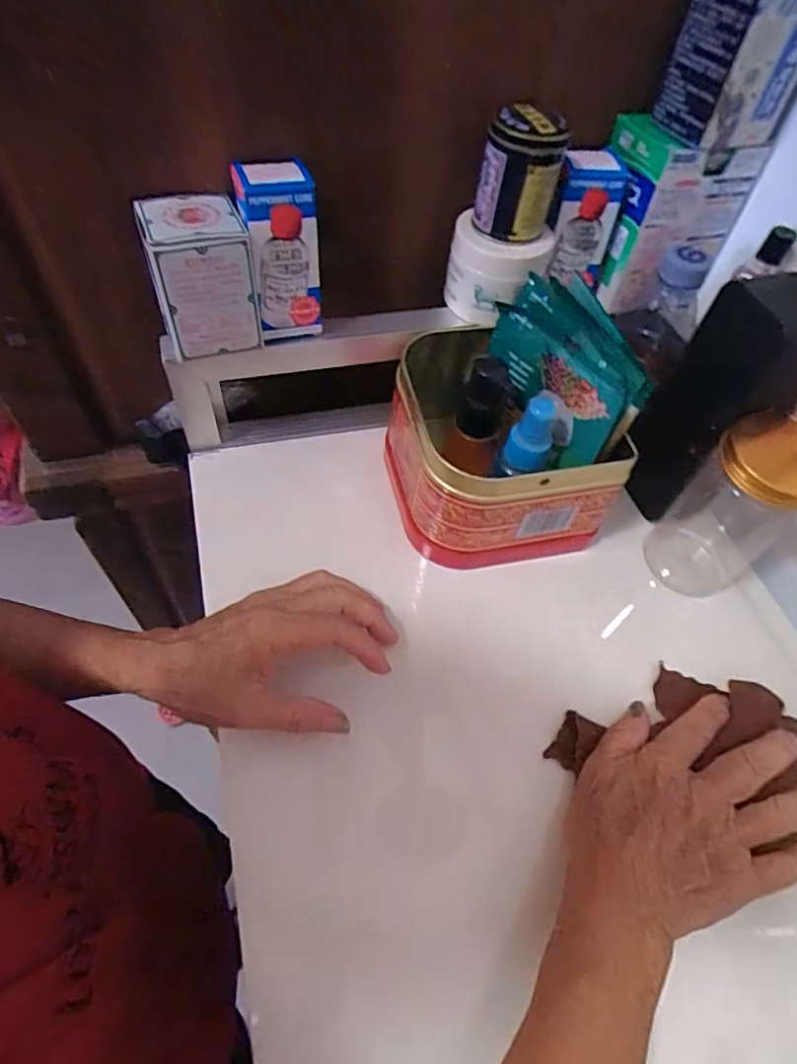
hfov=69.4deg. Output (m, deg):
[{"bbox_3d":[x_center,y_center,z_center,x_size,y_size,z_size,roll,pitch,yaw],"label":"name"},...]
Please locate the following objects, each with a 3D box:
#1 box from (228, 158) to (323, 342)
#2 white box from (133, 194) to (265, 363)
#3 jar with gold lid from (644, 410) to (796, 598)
[{"bbox_3d":[-0.075,-0.177,0.374,0.045,0.101,0.053,-6,56,-9],"label":"box"},{"bbox_3d":[-0.125,-0.161,0.363,0.059,0.072,0.061,-18,59,-17],"label":"white box"},{"bbox_3d":[0.230,-0.014,0.394,0.071,0.115,0.062,-30,63,-23],"label":"jar with gold lid"}]

